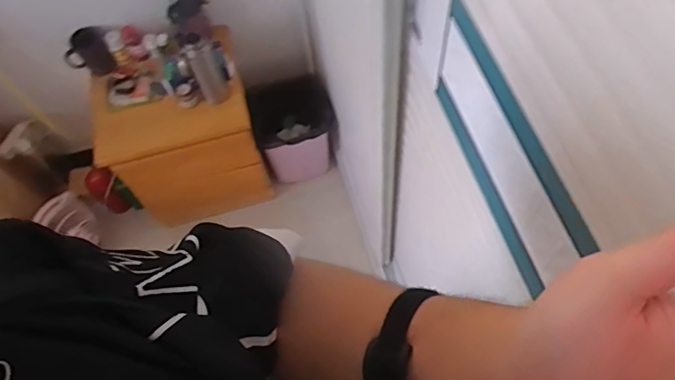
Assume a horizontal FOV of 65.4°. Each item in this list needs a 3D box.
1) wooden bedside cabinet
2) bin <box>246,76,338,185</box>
[{"bbox_3d":[-0.442,-0.152,1.582,0.405,0.522,0.287,-13,63,-2],"label":"wooden bedside cabinet"},{"bbox_3d":[-0.126,-0.195,1.664,0.256,0.287,0.225,-22,64,-7],"label":"bin"}]

